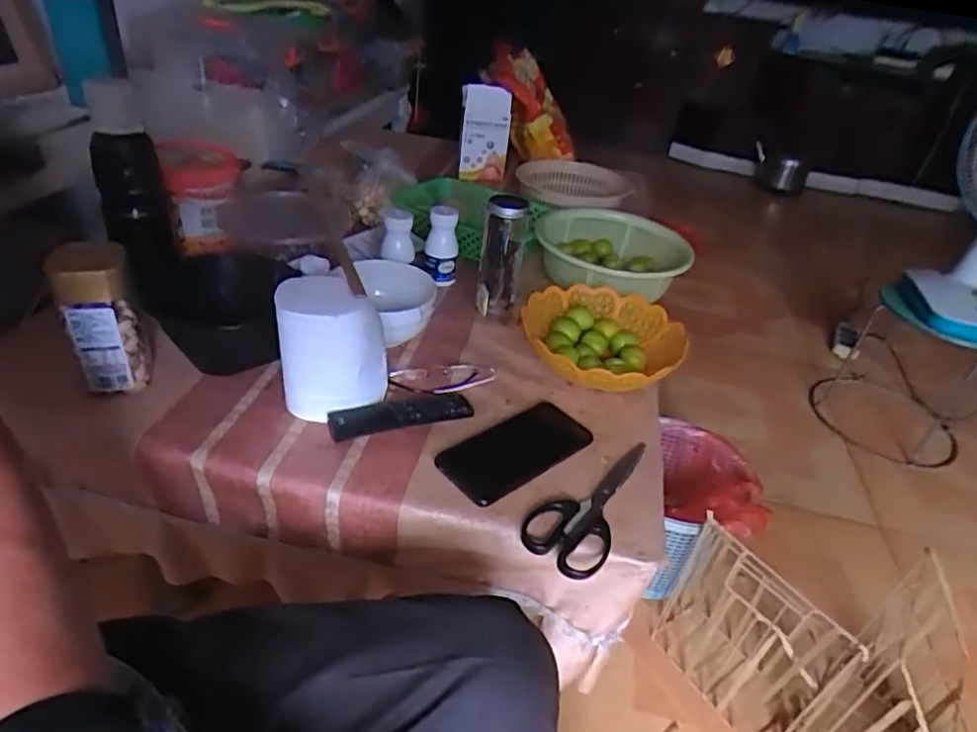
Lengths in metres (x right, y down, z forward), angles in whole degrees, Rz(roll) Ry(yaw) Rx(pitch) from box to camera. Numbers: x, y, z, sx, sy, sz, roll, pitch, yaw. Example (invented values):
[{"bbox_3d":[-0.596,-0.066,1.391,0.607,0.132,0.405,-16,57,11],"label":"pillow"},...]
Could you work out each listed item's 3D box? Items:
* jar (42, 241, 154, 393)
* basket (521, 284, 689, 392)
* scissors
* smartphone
[{"bbox_3d":[-0.374,-0.046,0.590,0.063,0.144,0.052,-15,41,-28],"label":"jar"},{"bbox_3d":[0.140,-0.028,0.754,0.190,0.060,0.182,5,35,-3],"label":"basket"},{"bbox_3d":[0.097,0.120,0.581,0.074,0.009,0.188,22,38,20],"label":"scissors"},{"bbox_3d":[0.027,0.083,0.616,0.161,0.009,0.081,-23,45,-35],"label":"smartphone"}]

